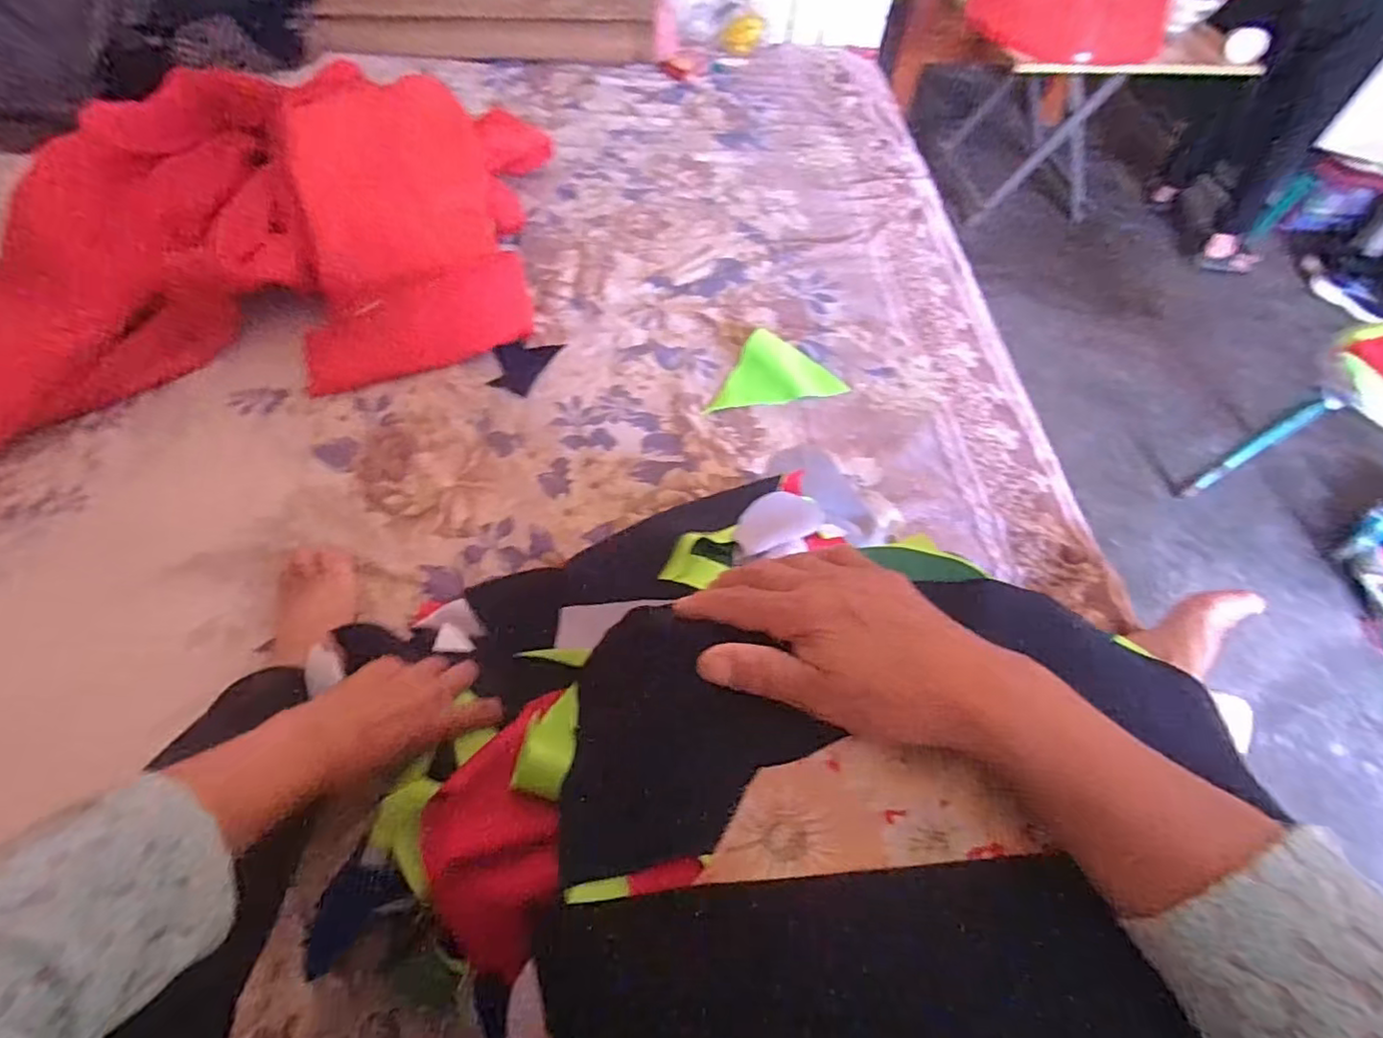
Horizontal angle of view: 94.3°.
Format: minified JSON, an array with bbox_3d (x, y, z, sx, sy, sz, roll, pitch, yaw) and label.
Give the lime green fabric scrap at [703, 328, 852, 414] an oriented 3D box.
[{"bbox_3d":[0.104,-0.197,0.835,0.174,0.027,0.099,-9,58,-10],"label":"lime green fabric scrap"}]

